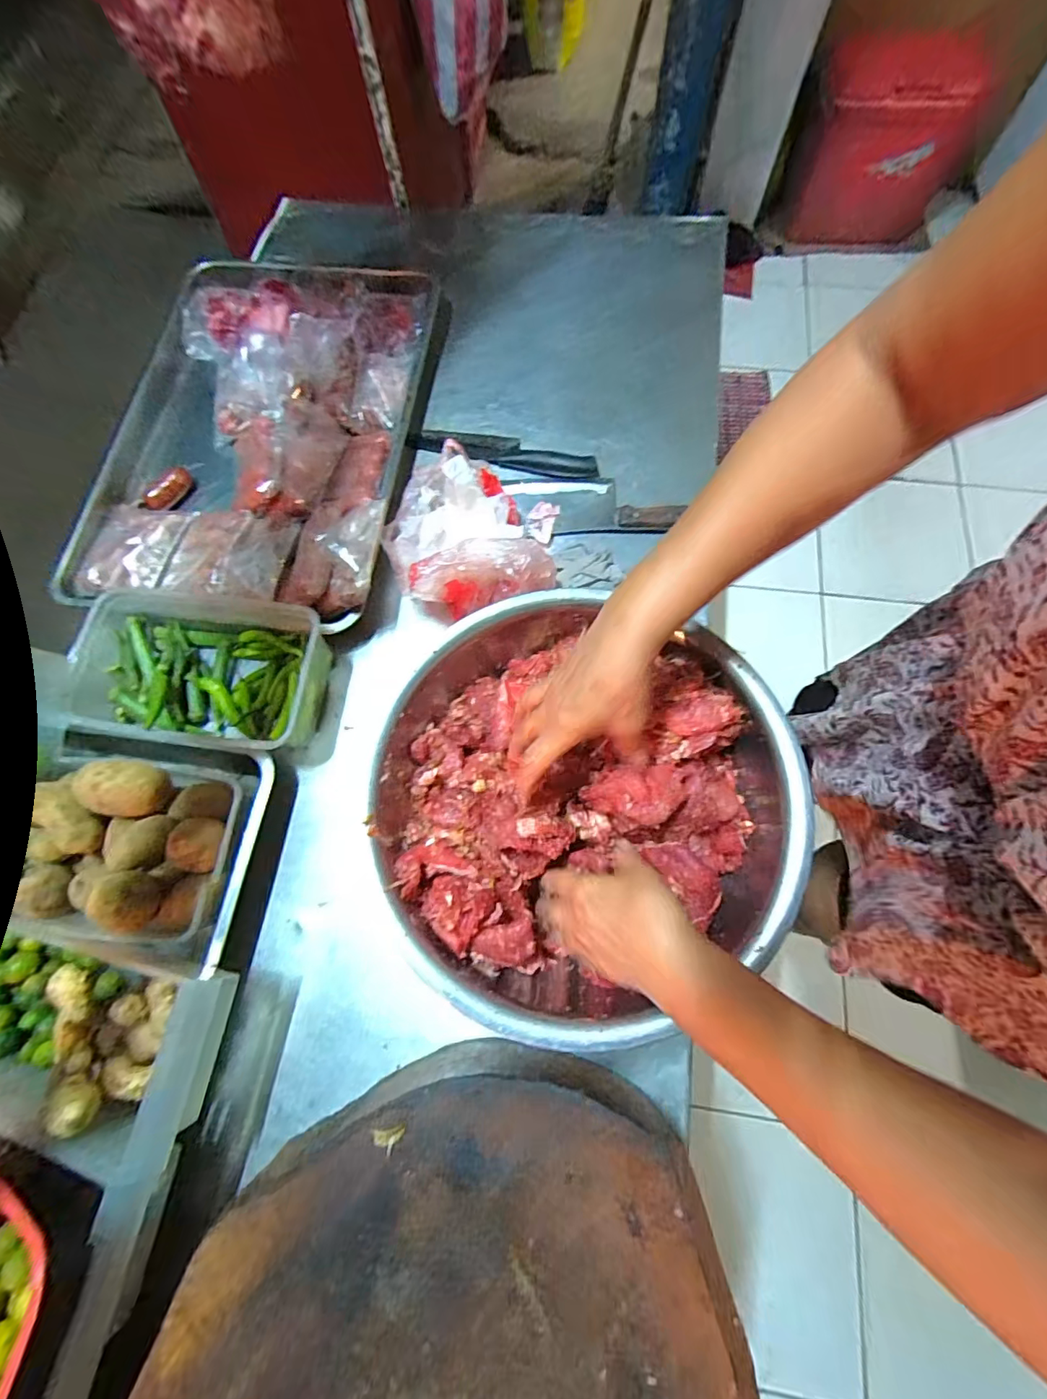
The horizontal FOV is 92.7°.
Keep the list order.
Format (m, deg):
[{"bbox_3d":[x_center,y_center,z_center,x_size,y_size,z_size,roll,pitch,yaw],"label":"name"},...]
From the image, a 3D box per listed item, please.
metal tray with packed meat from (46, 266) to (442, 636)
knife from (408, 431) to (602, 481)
[{"bbox_3d":[-0.353,-0.373,0.662,0.422,0.065,0.570,4,72,3],"label":"metal tray with packed meat"},{"bbox_3d":[-0.025,-0.336,0.670,0.250,0.014,0.046,15,73,6],"label":"knife"}]

